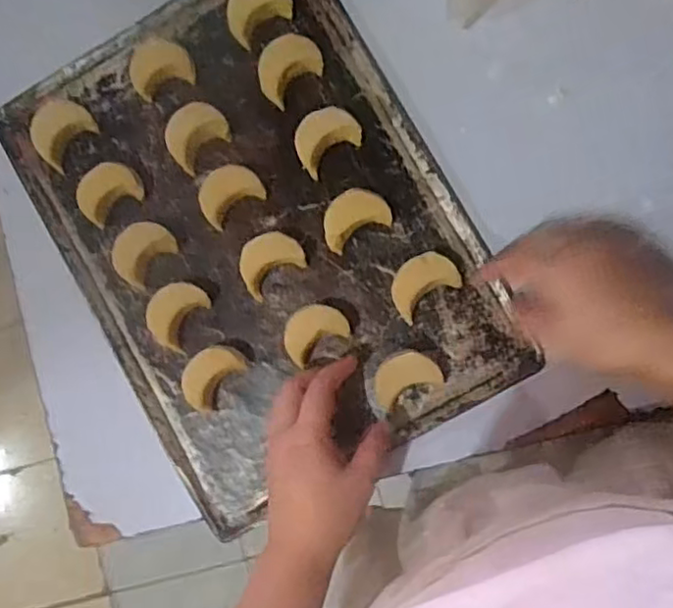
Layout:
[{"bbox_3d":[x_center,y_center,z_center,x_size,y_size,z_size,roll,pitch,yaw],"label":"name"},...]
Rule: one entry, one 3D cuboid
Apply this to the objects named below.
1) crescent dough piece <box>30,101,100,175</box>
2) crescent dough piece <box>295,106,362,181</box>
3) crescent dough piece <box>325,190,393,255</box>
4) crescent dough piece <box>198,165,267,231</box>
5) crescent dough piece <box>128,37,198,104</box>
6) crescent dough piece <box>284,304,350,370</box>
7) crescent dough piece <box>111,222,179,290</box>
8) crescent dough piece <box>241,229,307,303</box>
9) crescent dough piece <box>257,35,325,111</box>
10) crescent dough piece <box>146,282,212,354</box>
[{"bbox_3d":[-0.255,-0.160,0.607,0.044,0.026,0.058,44,95,6],"label":"crescent dough piece"},{"bbox_3d":[-0.010,-0.146,0.578,0.058,0.025,0.044,-32,85,6],"label":"crescent dough piece"},{"bbox_3d":[0.015,-0.075,0.571,0.058,0.025,0.042,-29,86,6],"label":"crescent dough piece"},{"bbox_3d":[-0.096,-0.099,0.592,0.057,0.023,0.042,-34,85,6],"label":"crescent dough piece"},{"bbox_3d":[-0.156,-0.215,0.592,0.052,0.029,0.047,-12,88,7],"label":"crescent dough piece"},{"bbox_3d":[-0.019,0.022,0.574,0.057,0.025,0.041,-32,85,6],"label":"crescent dough piece"},{"bbox_3d":[-0.175,-0.048,0.600,0.055,0.030,0.043,-45,84,5],"label":"crescent dough piece"},{"bbox_3d":[-0.060,-0.038,0.587,0.059,0.025,0.045,-35,85,6],"label":"crescent dough piece"},{"bbox_3d":[-0.043,-0.211,0.586,0.059,0.024,0.044,-36,85,6],"label":"crescent dough piece"},{"bbox_3d":[-0.143,0.008,0.591,0.044,0.029,0.057,37,94,6],"label":"crescent dough piece"}]

